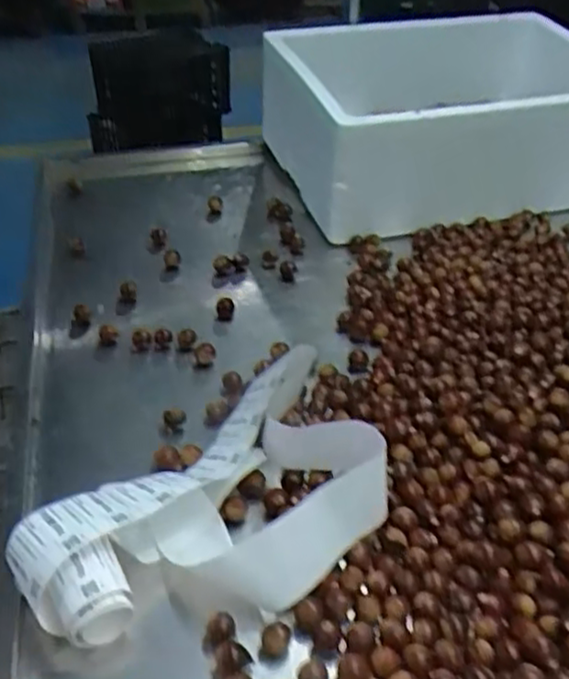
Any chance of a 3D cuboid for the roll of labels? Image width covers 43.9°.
[{"bbox_3d":[-0.049,0.140,0.594,0.324,0.073,0.188,-33,48,-32],"label":"roll of labels"}]

